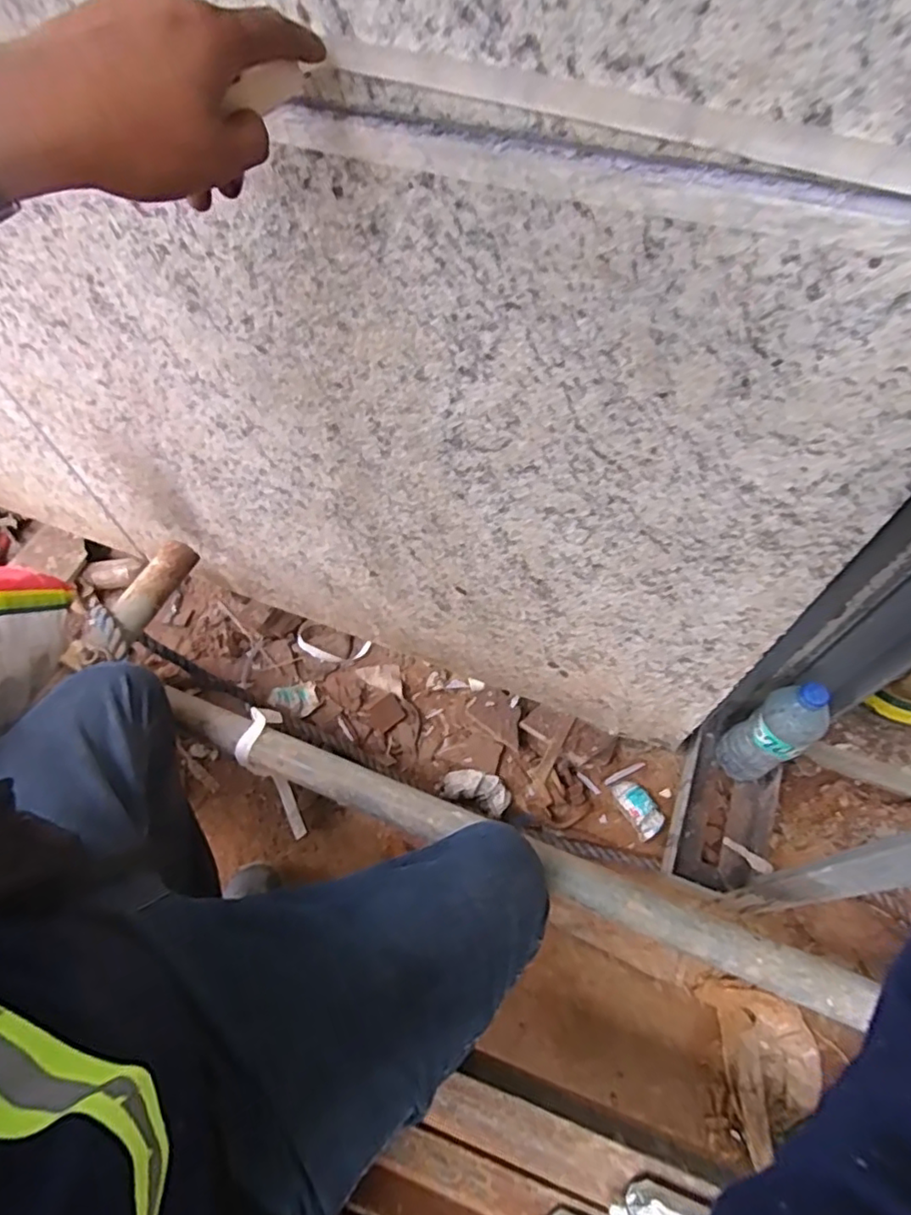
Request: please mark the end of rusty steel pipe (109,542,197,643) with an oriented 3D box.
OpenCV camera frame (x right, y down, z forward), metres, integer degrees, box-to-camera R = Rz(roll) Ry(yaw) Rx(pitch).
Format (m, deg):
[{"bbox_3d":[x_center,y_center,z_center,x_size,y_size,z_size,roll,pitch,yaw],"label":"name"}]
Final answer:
[{"bbox_3d":[-0.415,-0.026,0.850,0.050,0.038,0.152,19,63,12],"label":"end of rusty steel pipe"}]

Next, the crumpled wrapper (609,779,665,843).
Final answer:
[{"bbox_3d":[0.293,0.316,1.003,0.057,0.049,0.108,-24,62,-11],"label":"crumpled wrapper"}]

